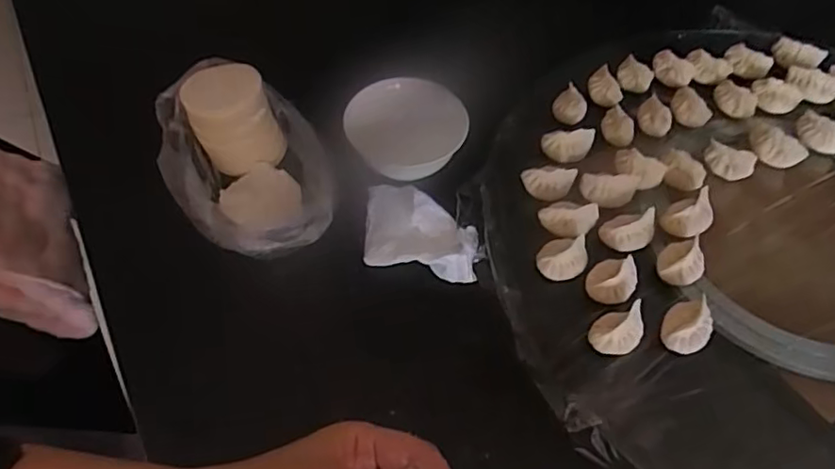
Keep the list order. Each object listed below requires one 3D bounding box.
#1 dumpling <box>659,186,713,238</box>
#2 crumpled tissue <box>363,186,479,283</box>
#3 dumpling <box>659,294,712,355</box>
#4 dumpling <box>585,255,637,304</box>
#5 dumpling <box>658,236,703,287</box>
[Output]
[{"bbox_3d":[0.250,-0.017,0.552,0.047,0.030,0.034,-27,58,-20],"label":"dumpling"},{"bbox_3d":[0.003,-0.005,0.580,0.113,0.022,0.086,11,53,7],"label":"crumpled tissue"},{"bbox_3d":[0.216,0.075,0.484,0.036,0.026,0.046,31,58,21],"label":"dumpling"},{"bbox_3d":[0.165,0.038,0.509,0.037,0.024,0.042,29,58,19],"label":"dumpling"},{"bbox_3d":[0.231,0.021,0.523,0.035,0.025,0.048,24,56,17],"label":"dumpling"}]

